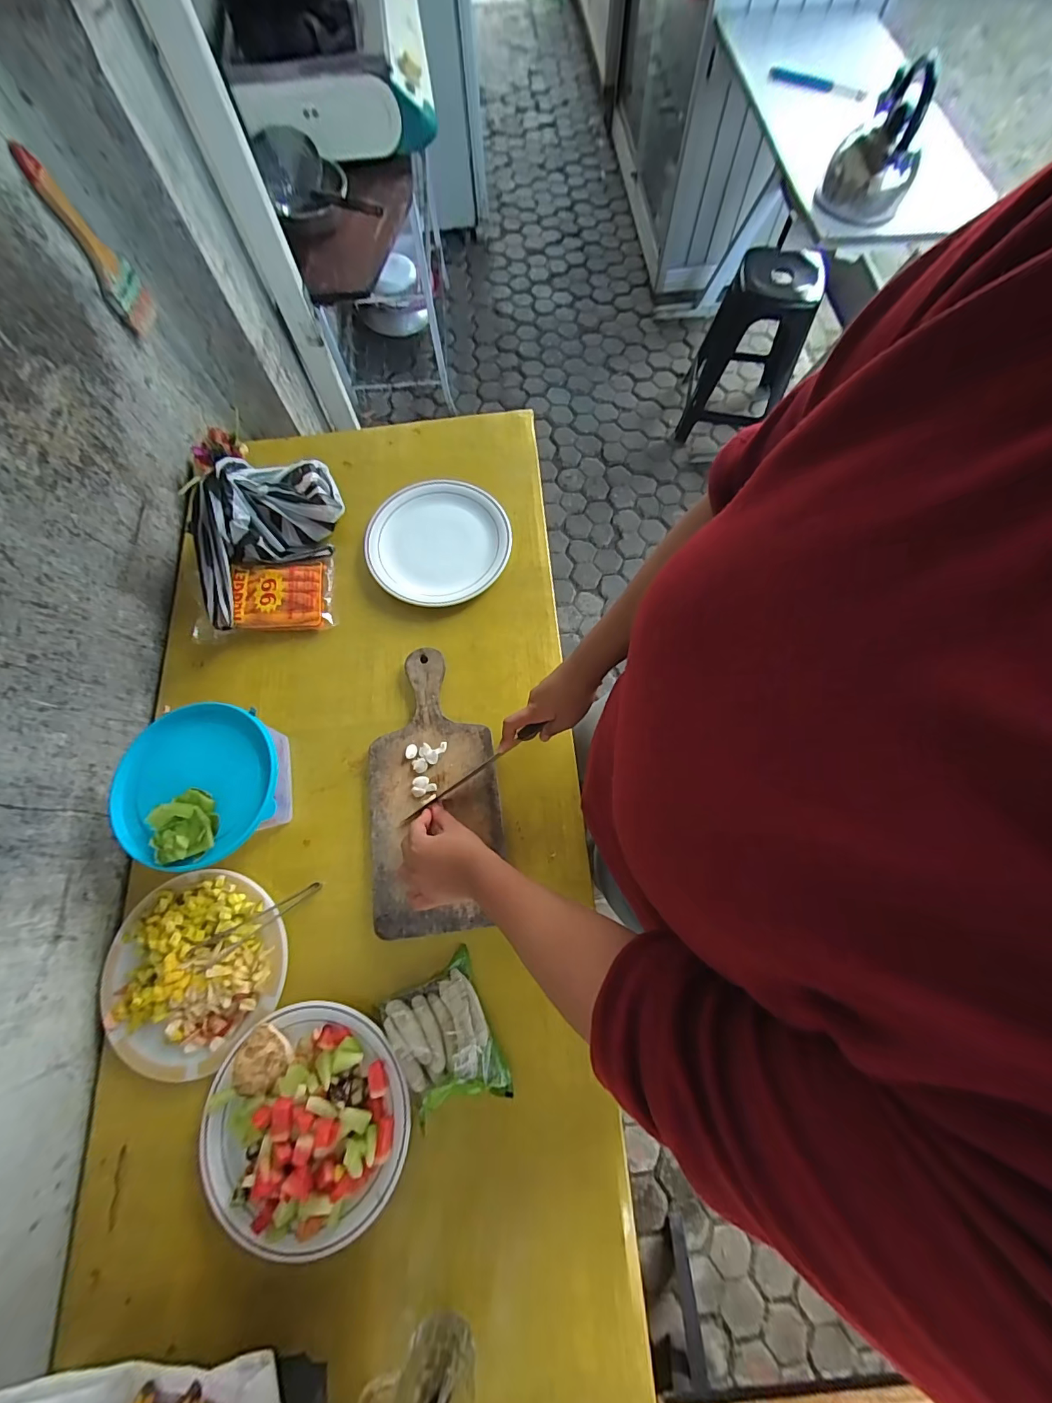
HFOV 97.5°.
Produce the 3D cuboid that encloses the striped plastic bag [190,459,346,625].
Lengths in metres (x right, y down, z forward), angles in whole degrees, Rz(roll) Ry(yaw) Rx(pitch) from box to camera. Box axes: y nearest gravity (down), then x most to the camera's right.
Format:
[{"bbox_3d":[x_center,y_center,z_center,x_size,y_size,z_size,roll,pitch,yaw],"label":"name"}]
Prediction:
[{"bbox_3d":[-0.393,-0.260,0.676,0.145,0.102,0.268,42,78,12],"label":"striped plastic bag"}]

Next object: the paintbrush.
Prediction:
[{"bbox_3d":[-0.594,-0.625,0.638,0.026,0.189,0.081,-11,73,-3],"label":"paintbrush"}]

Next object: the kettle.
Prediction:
[{"bbox_3d":[0.746,-1.153,0.966,0.172,0.192,0.153,27,75,8],"label":"kettle"}]

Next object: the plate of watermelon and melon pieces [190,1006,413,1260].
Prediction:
[{"bbox_3d":[-0.236,0.451,0.485,0.213,0.043,0.211,0,72,-1],"label":"plate of watermelon and melon pieces"}]

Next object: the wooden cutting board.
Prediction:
[{"bbox_3d":[-0.122,0.106,0.610,0.170,0.014,0.363,-3,72,-2],"label":"wooden cutting board"}]

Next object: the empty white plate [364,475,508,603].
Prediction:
[{"bbox_3d":[-0.132,-0.247,0.710,0.192,0.032,0.220,42,76,11],"label":"empty white plate"}]

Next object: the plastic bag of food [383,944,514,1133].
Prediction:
[{"bbox_3d":[-0.092,0.377,0.513,0.103,0.036,0.139,-22,74,-8],"label":"plastic bag of food"}]

